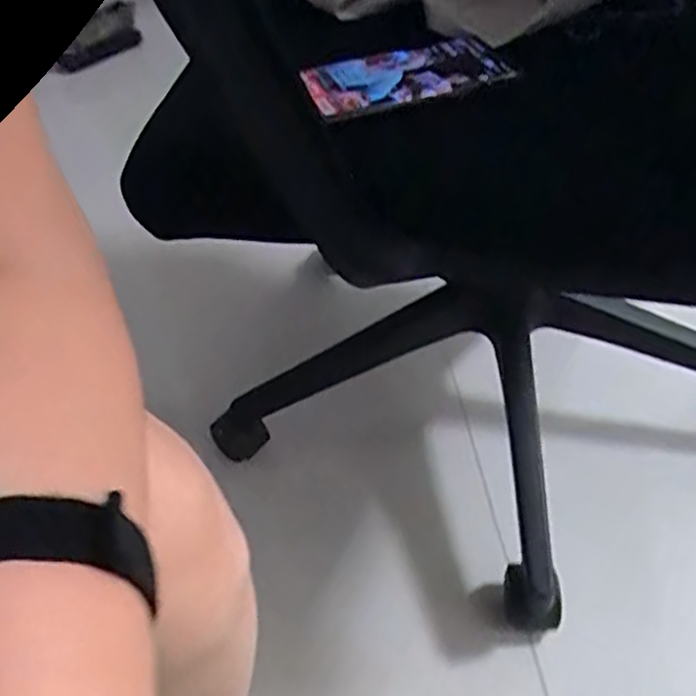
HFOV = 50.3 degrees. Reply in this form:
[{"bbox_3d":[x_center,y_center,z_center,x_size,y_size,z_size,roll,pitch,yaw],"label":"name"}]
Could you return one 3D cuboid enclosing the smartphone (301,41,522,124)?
[{"bbox_3d":[0.034,-0.177,0.483,0.124,0.010,0.077,-16,46,-8],"label":"smartphone"}]

